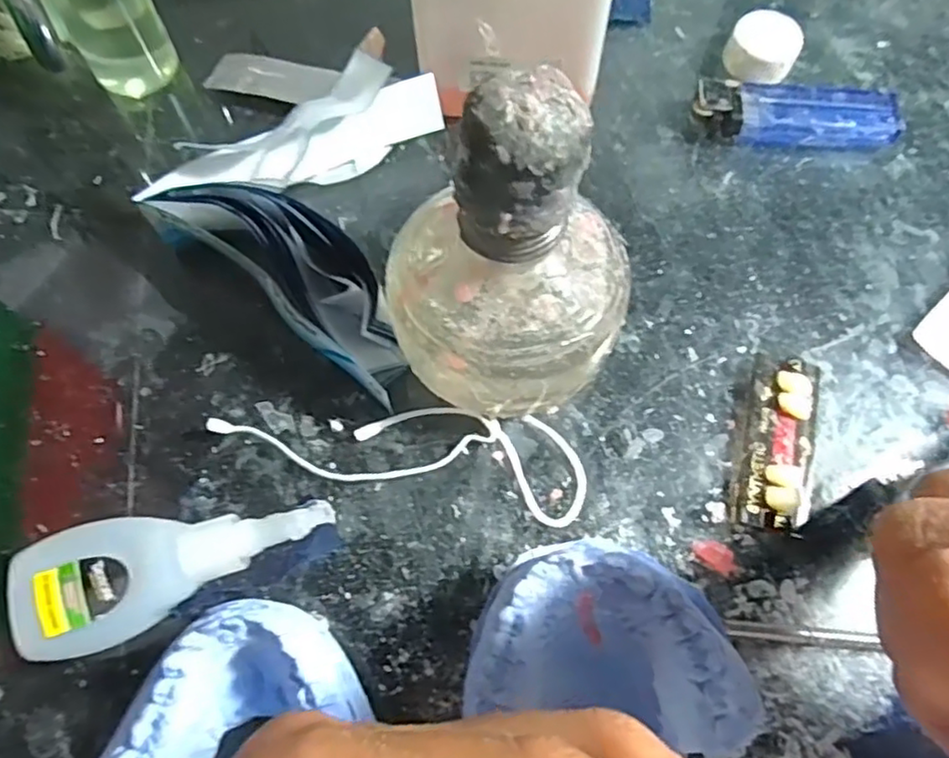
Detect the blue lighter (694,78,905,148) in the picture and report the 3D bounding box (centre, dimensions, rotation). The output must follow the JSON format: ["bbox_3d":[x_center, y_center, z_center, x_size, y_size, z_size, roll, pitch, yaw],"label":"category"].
[{"bbox_3d":[0.132,-0.106,0.266,0.081,0.014,0.025,9,67,3],"label":"blue lighter"}]

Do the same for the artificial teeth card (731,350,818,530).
[{"bbox_3d":[0.100,0.020,0.214,0.020,0.010,0.060,15,68,6],"label":"artificial teeth card"}]

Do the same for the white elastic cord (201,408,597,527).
[{"bbox_3d":[-0.024,0.021,0.215,0.125,0.006,0.033,10,67,4],"label":"white elastic cord"}]

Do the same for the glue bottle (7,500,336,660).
[{"bbox_3d":[-0.087,0.056,0.193,0.088,0.020,0.034,-14,68,-6],"label":"glue bottle"}]

